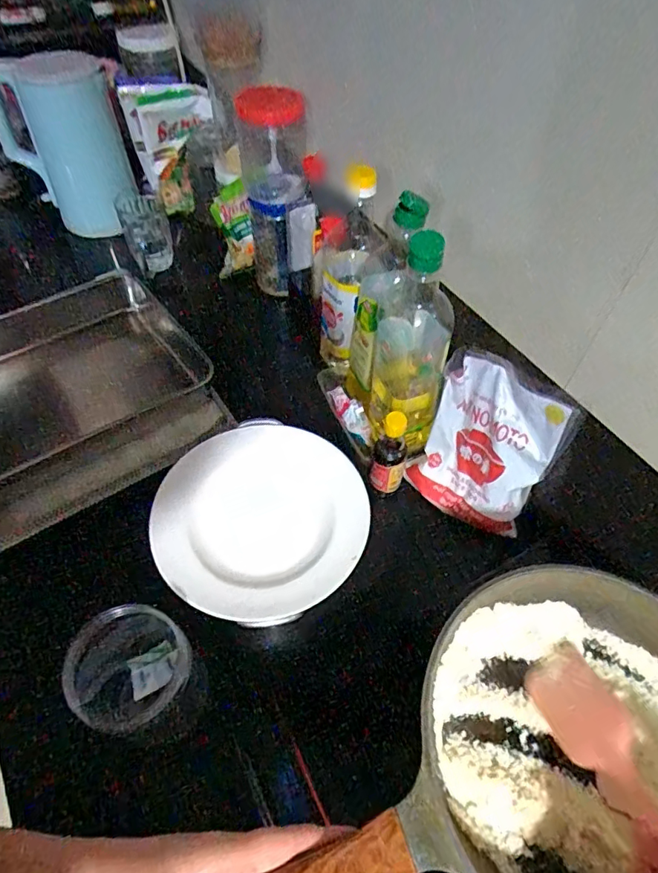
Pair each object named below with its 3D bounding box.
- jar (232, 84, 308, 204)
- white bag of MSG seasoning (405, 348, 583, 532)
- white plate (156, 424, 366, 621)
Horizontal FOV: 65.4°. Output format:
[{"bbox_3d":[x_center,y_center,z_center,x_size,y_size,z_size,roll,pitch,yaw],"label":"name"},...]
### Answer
[{"bbox_3d":[-0.077,-0.391,0.704,0.096,0.129,0.094,-2,57,3],"label":"jar"},{"bbox_3d":[0.175,0.011,0.587,0.144,0.190,0.029,37,38,28],"label":"white bag of MSG seasoning"},{"bbox_3d":[-0.067,0.075,0.520,0.200,0.039,0.211,1,53,-2],"label":"white plate"}]

